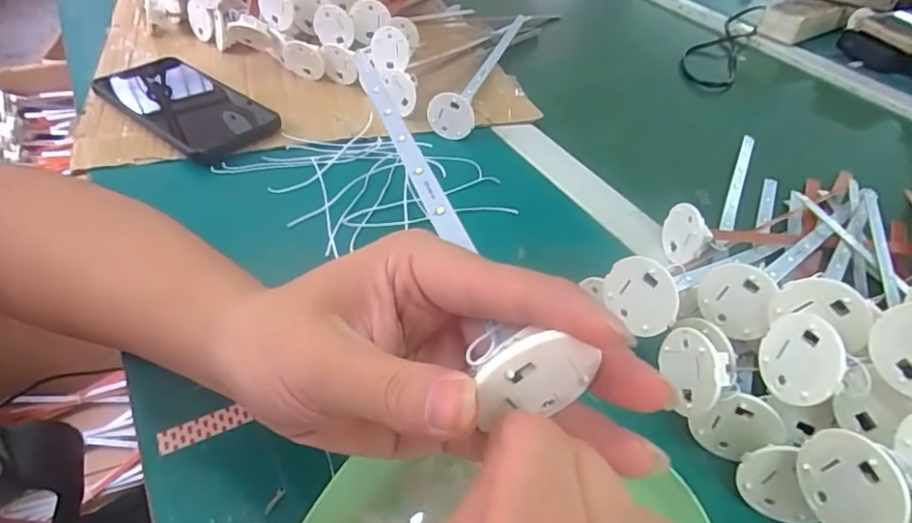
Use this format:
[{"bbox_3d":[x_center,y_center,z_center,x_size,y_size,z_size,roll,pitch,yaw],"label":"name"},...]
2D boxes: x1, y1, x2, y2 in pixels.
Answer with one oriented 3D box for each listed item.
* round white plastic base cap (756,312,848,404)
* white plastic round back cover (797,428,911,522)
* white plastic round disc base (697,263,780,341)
[{"bbox_3d":[0.147,0.042,0.232,0.004,0.038,0.036,10,-2,-19],"label":"round white plastic base cap"},{"bbox_3d":[0.144,0.082,0.198,0.009,0.036,0.037,-5,44,-13],"label":"white plastic round back cover"},{"bbox_3d":[0.141,0.019,0.271,0.010,0.034,0.036,-27,52,-31],"label":"white plastic round disc base"}]

